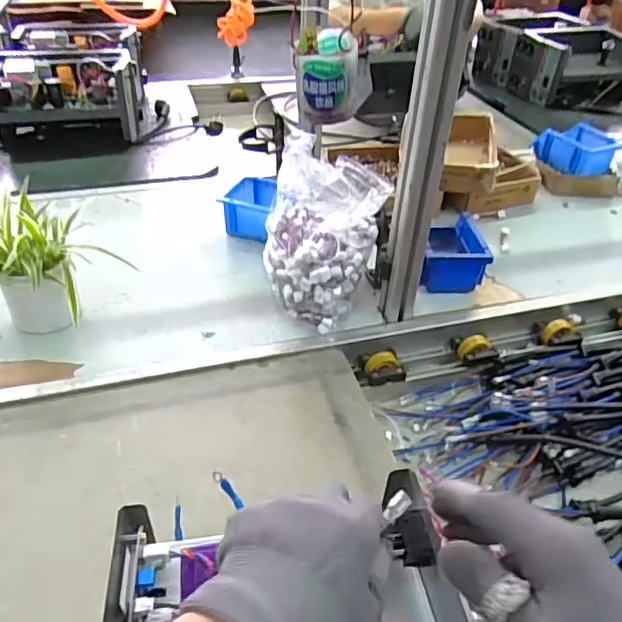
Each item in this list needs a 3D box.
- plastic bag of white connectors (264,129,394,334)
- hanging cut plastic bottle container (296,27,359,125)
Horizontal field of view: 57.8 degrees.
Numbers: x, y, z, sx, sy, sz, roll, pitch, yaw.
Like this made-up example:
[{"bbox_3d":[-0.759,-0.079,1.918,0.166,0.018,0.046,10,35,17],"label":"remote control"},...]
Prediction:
[{"bbox_3d":[0.012,-0.099,0.796,0.158,0.208,0.154,15,41,14],"label":"plastic bag of white connectors"},{"bbox_3d":[0.017,-0.234,0.559,0.058,0.071,0.064,2,39,-2],"label":"hanging cut plastic bottle container"}]

